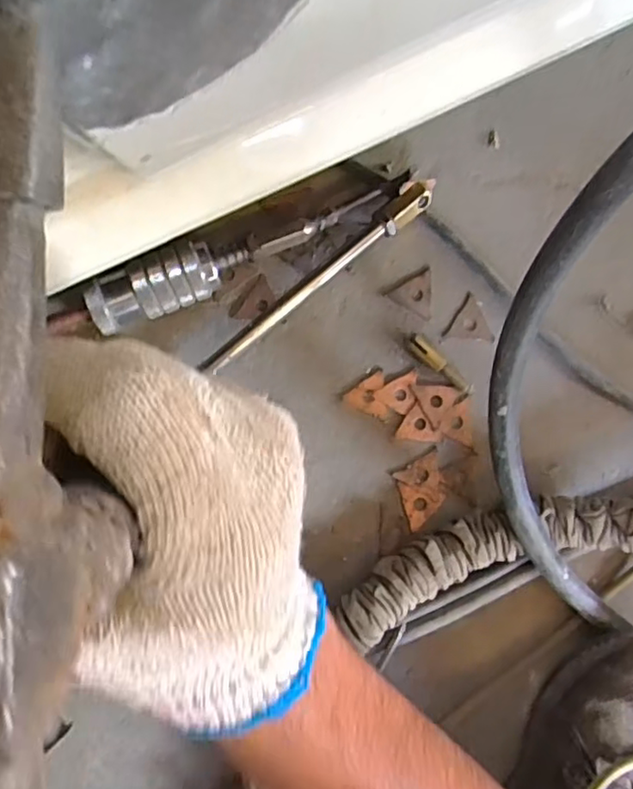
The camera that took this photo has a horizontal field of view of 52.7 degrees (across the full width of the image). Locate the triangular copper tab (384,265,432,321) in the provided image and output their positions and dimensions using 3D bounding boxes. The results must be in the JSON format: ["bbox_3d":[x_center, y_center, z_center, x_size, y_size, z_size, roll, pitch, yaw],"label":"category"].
[{"bbox_3d":[0.080,-0.085,0.510,0.041,0.004,0.036,30,86,-4],"label":"triangular copper tab"}]

